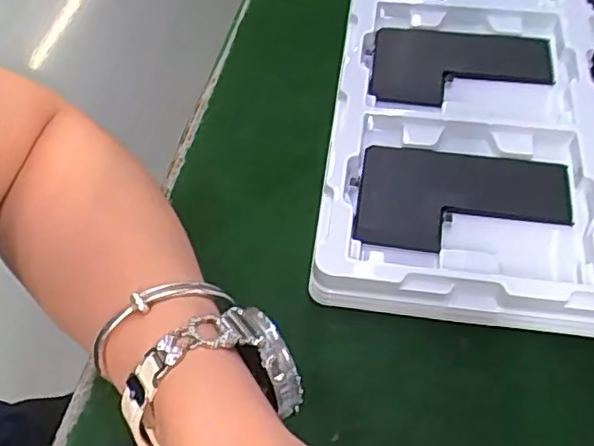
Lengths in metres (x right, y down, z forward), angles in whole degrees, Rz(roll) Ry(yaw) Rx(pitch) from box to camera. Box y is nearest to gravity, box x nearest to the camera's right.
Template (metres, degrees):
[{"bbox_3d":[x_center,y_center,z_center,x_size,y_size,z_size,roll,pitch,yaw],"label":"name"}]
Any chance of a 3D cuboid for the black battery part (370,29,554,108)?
[{"bbox_3d":[0.098,-0.093,0.375,0.103,0.006,0.064,5,56,5],"label":"black battery part"}]

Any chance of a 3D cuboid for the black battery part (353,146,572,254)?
[{"bbox_3d":[0.085,-0.010,0.320,0.105,0.008,0.064,7,56,7],"label":"black battery part"}]

